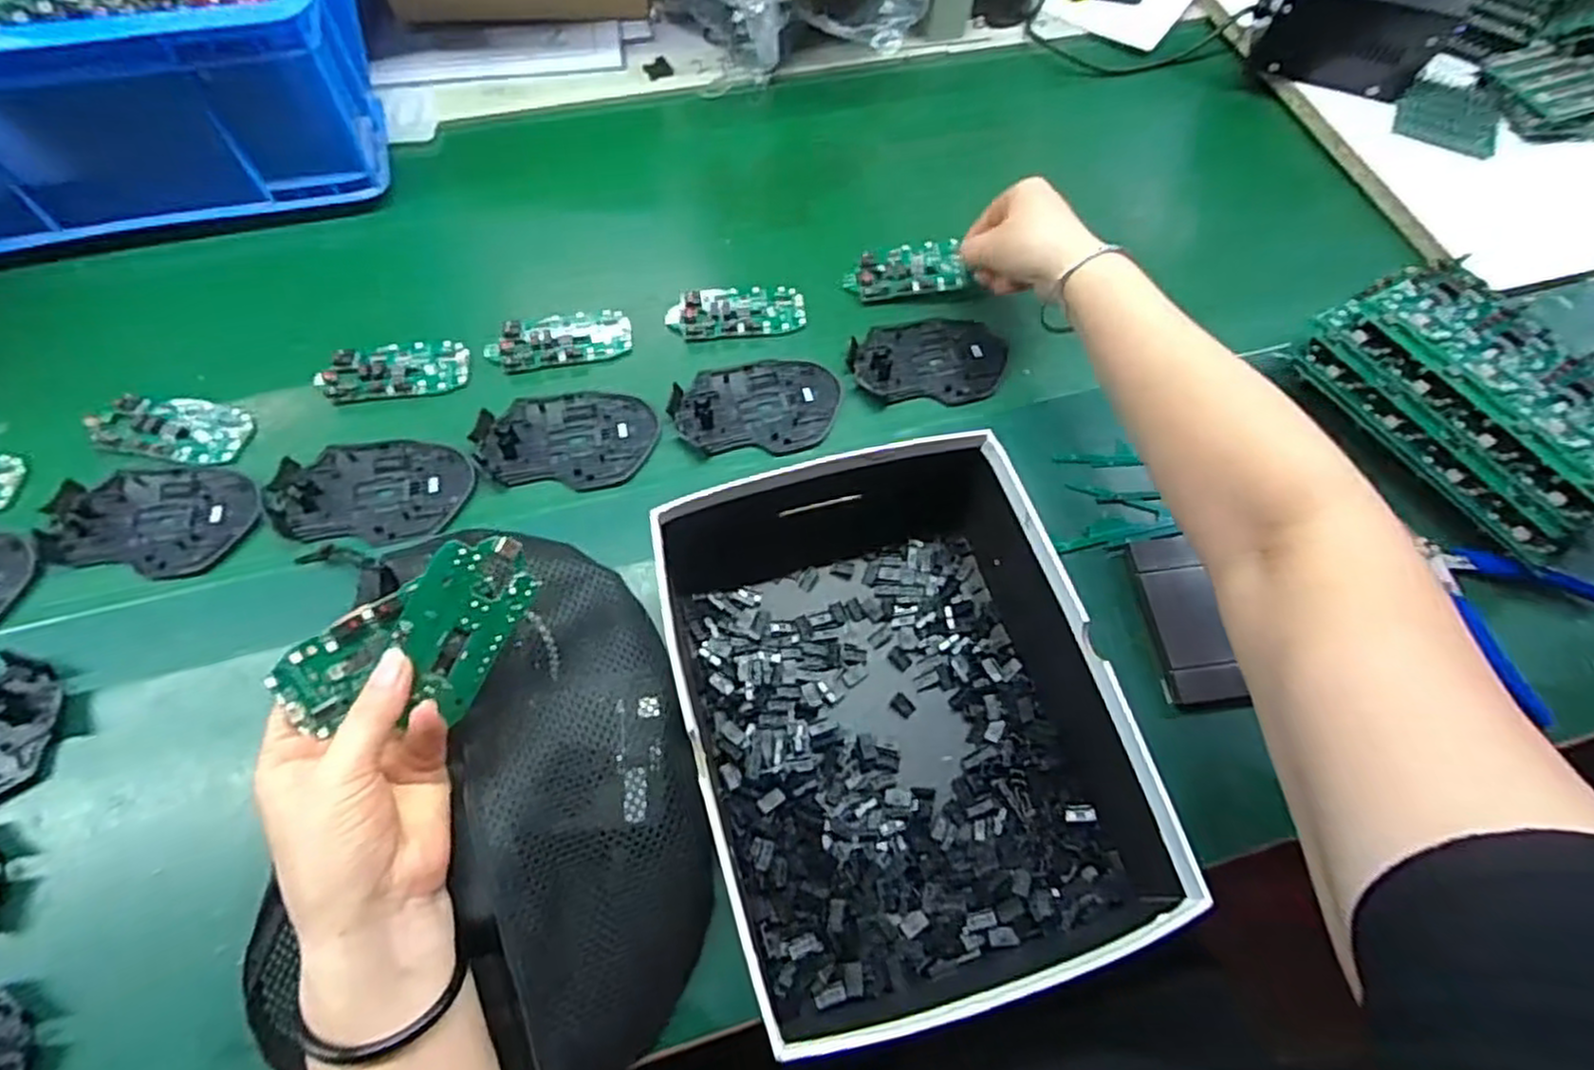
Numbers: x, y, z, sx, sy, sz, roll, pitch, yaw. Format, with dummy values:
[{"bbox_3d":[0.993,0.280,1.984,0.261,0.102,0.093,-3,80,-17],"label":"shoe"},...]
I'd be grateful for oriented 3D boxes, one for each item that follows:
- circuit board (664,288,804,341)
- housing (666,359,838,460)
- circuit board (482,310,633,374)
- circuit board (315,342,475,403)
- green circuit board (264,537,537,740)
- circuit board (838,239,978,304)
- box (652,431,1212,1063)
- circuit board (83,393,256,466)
[{"bbox_3d":[-0.045,-0.168,0.549,0.098,0.008,0.049,-5,64,-6],"label":"circuit board"},{"bbox_3d":[-0.029,-0.089,0.515,0.112,0.011,0.072,0,64,-4],"label":"housing"},{"bbox_3d":[-0.169,-0.139,0.532,0.099,0.008,0.043,-11,65,-9],"label":"circuit board"},{"bbox_3d":[-0.275,-0.116,0.513,0.092,0.012,0.047,-12,65,-9],"label":"circuit board"},{"bbox_3d":[-0.170,0.052,0.346,0.114,0.012,0.064,-35,108,-9],"label":"green circuit board"},{"bbox_3d":[0.079,-0.198,0.560,0.089,0.012,0.043,-10,64,0],"label":"circuit board"},{"bbox_3d":[0.050,0.091,0.379,0.202,0.086,0.247,-14,65,-10],"label":"box"},{"bbox_3d":[-0.404,-0.071,0.483,0.090,0.009,0.048,8,63,0],"label":"circuit board"}]

